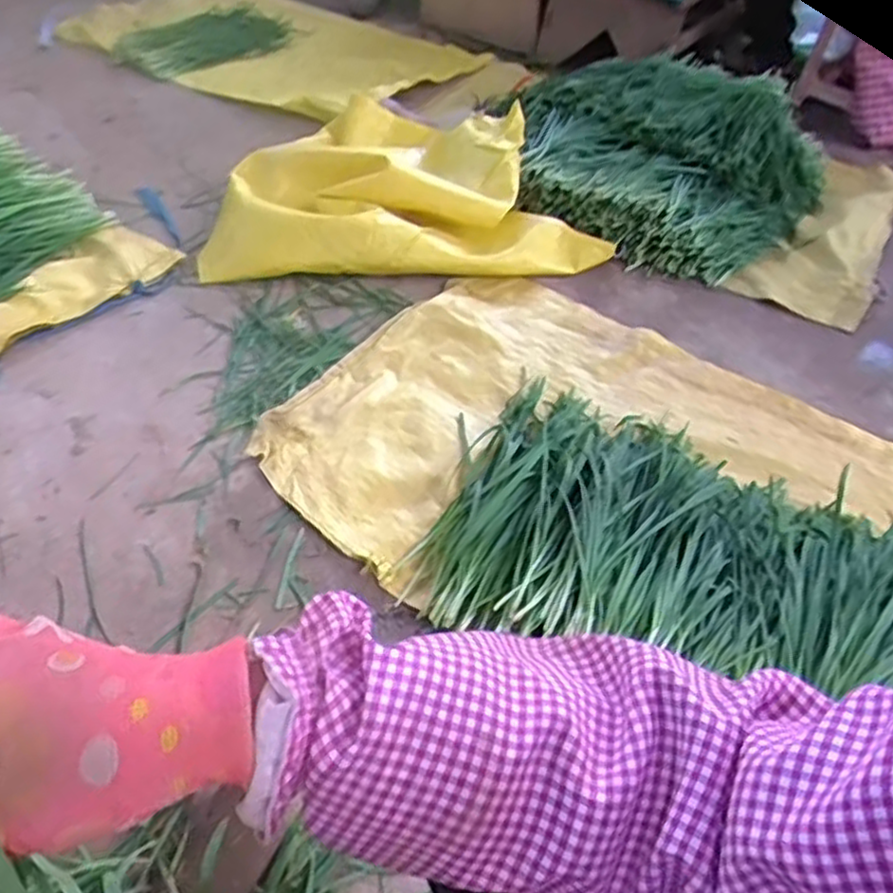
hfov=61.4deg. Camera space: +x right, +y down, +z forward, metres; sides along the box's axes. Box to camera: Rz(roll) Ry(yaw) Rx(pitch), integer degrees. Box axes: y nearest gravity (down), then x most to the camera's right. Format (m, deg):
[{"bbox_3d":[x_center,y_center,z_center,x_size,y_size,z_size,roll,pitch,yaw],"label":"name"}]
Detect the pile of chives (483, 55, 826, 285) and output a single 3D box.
[{"bbox_3d":[0.392,-0.559,1.409,0.556,0.183,0.514,29,53,23],"label":"pile of chives"}]

